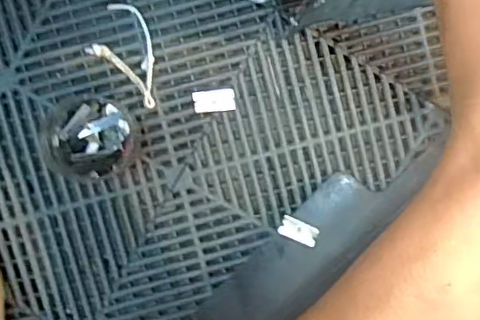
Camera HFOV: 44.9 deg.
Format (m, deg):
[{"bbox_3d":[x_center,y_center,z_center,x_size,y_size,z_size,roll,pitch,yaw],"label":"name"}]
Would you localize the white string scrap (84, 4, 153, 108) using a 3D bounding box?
[{"bbox_3d":[-0.106,-0.108,0.587,0.094,0.011,0.064,43,93,-3],"label":"white string scrap"}]

